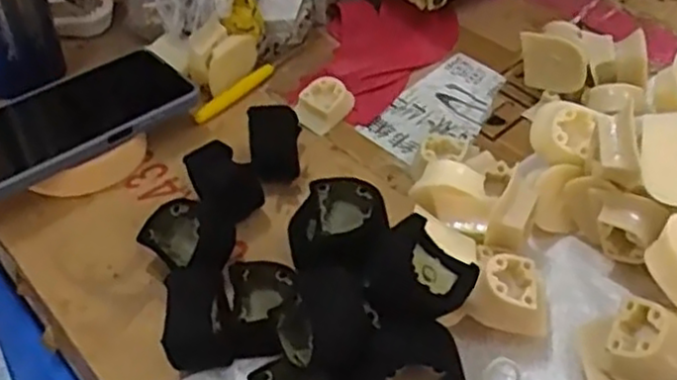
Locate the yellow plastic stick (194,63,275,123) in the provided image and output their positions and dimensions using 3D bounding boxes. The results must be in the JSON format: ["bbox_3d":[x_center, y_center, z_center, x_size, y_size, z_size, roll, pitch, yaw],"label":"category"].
[{"bbox_3d":[-0.080,-0.075,0.557,0.011,0.012,0.083,29,55,27],"label":"yellow plastic stick"}]

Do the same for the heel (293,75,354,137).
[{"bbox_3d":[-0.012,-0.065,0.537,0.033,0.023,0.039,33,57,29],"label":"heel"}]

